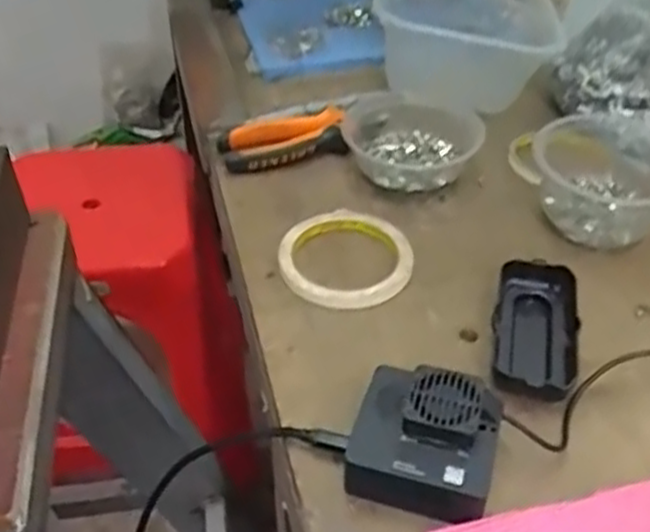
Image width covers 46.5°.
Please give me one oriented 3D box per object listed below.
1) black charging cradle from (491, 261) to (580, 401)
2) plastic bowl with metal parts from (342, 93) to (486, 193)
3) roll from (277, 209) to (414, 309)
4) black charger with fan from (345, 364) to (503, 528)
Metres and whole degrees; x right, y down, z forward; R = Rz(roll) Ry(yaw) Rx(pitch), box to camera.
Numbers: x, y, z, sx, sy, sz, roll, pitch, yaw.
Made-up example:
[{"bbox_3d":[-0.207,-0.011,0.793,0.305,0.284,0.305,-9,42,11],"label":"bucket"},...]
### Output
[{"bbox_3d":[0.139,0.042,0.502,0.053,0.024,0.109,7,42,9],"label":"black charging cradle"},{"bbox_3d":[0.073,-0.106,0.647,0.110,0.049,0.102,-1,42,1],"label":"plastic bowl with metal parts"},{"bbox_3d":[0.014,-0.010,0.564,0.098,0.017,0.106,-1,42,1],"label":"roll"},{"bbox_3d":[0.053,0.100,0.421,0.077,0.046,0.076,13,44,15],"label":"black charger with fan"}]

